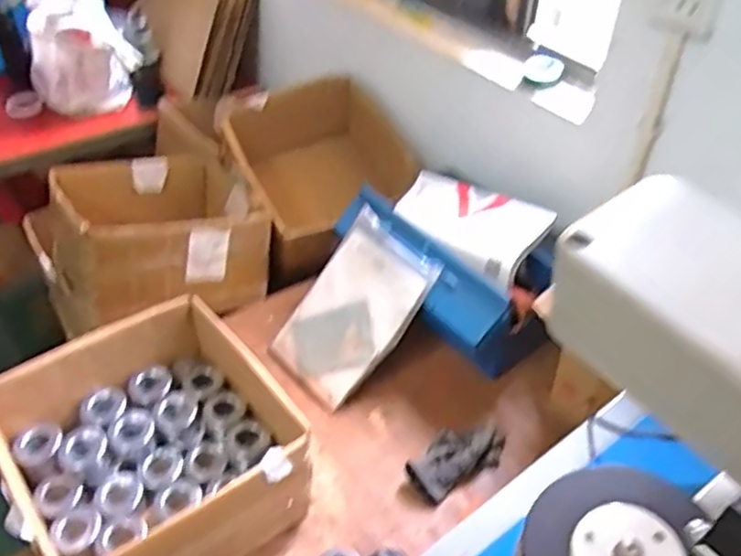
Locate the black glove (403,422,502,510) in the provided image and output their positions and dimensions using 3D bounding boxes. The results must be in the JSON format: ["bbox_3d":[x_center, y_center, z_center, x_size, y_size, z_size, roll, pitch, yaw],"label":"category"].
[{"bbox_3d":[0.125,0.259,1.001,0.160,0.033,0.083,-25,48,-26],"label":"black glove"}]

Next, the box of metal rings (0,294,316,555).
[{"bbox_3d":[-0.286,0.225,0.907,0.346,0.143,0.343,-29,50,-30],"label":"box of metal rings"}]

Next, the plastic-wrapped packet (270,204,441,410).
[{"bbox_3d":[-0.034,0.053,1.117,0.194,0.035,0.285,39,95,37],"label":"plastic-wrapped packet"}]

